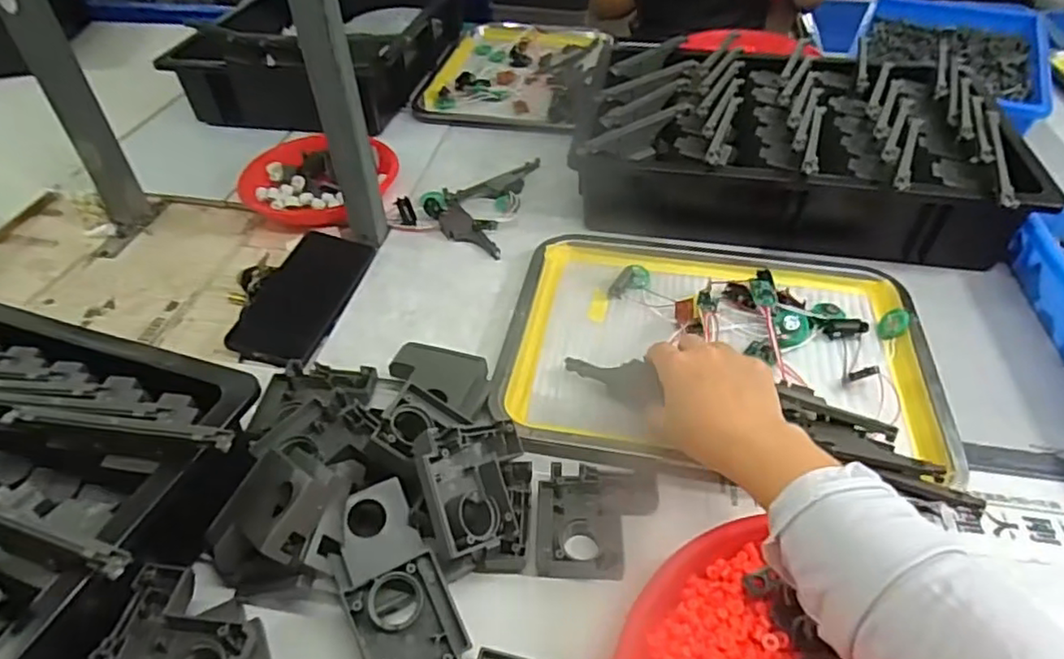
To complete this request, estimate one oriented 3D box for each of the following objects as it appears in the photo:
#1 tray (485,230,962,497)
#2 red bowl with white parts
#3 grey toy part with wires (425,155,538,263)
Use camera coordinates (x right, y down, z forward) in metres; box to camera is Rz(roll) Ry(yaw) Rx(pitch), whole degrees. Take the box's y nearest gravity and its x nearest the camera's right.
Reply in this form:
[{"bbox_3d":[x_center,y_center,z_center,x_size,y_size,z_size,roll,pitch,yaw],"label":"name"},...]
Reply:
[{"bbox_3d":[0.154,0.004,0.541,0.345,0.031,0.269,3,44,6],"label":"tray"},{"bbox_3d":[-0.254,-0.185,0.764,0.181,0.037,0.164,4,44,8],"label":"red bowl with white parts"},{"bbox_3d":[-0.064,-0.153,0.718,0.101,0.026,0.184,7,44,11],"label":"grey toy part with wires"}]

